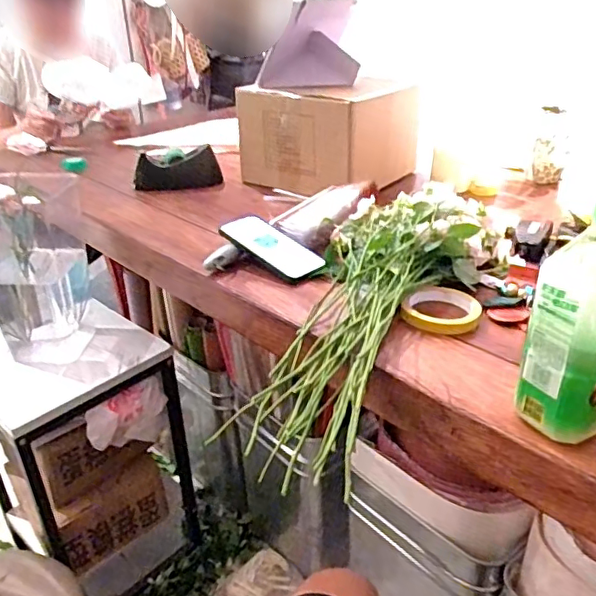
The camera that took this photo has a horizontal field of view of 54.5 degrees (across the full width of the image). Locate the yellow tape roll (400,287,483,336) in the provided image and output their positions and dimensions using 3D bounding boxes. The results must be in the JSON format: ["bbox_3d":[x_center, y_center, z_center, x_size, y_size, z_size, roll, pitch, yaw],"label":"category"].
[{"bbox_3d":[0.176,0.015,0.708,0.088,0.018,0.082,-2,30,1],"label":"yellow tape roll"}]

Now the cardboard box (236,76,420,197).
[{"bbox_3d":[0.055,-0.342,1.181,0.295,0.172,0.225,16,34,28],"label":"cardboard box"}]

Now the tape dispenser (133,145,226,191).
[{"bbox_3d":[-0.246,-0.262,1.183,0.173,0.068,0.060,-11,31,-15],"label":"tape dispenser"}]

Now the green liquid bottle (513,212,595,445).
[{"bbox_3d":[0.246,0.030,0.498,0.072,0.210,0.074,-19,34,-27],"label":"green liquid bottle"}]

